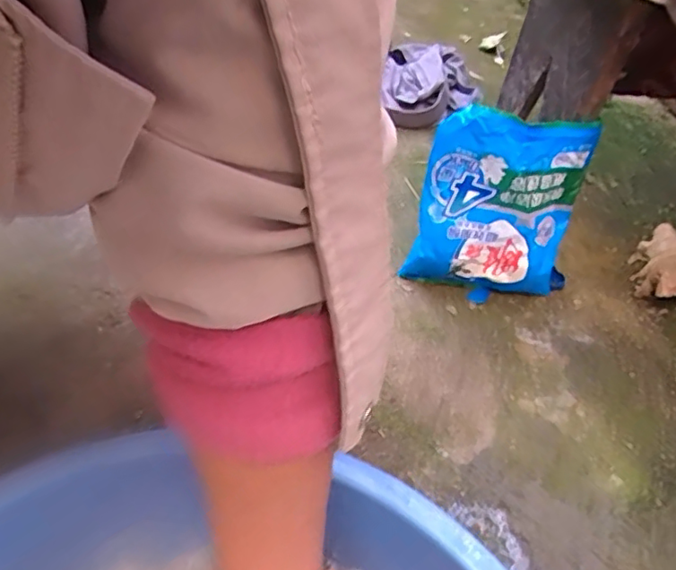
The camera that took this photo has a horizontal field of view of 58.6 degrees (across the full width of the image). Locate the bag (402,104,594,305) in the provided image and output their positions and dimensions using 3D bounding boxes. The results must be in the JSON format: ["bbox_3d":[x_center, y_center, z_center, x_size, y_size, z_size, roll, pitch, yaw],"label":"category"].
[{"bbox_3d":[0.151,-0.065,0.574,0.145,0.206,0.030,7,44,1],"label":"bag"}]

